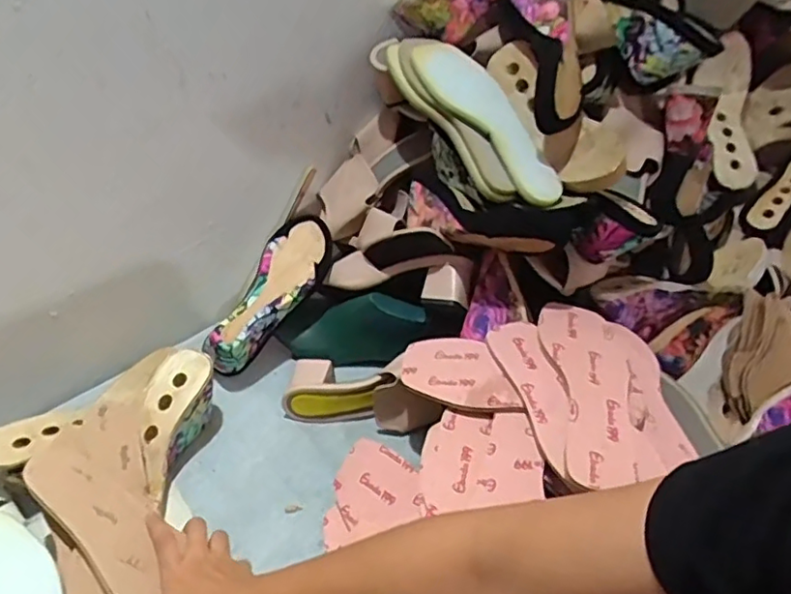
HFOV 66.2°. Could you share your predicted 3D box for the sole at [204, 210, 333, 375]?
[{"bbox_3d":[-0.151,-0.005,0.749,0.068,0.066,0.220,27,76,26],"label":"sole"}]

